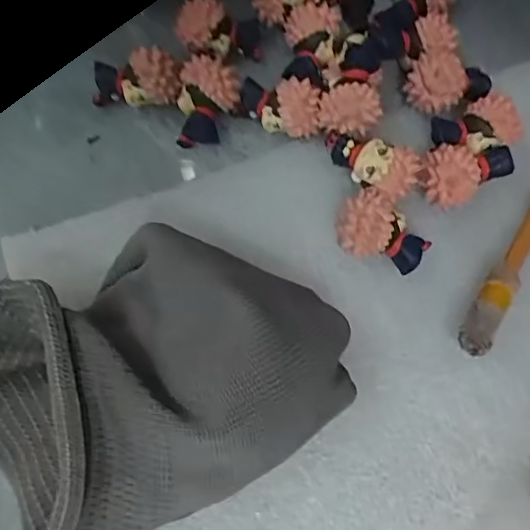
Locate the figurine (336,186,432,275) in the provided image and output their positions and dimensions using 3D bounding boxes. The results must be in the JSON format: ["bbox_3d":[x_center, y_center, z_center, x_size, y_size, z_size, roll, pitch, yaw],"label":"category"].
[{"bbox_3d":[0.037,-0.009,0.182,0.029,0.022,0.020,36,71,8],"label":"figurine"}]

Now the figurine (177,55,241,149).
[{"bbox_3d":[-0.020,-0.056,0.197,0.020,0.018,0.025,3,70,-4],"label":"figurine"}]

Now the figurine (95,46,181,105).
[{"bbox_3d":[-0.045,-0.065,0.198,0.030,0.018,0.015,6,70,-3],"label":"figurine"}]

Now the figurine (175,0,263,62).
[{"bbox_3d":[-0.015,-0.087,0.211,0.031,0.018,0.015,2,69,-37],"label":"figurine"}]

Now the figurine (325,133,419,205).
[{"bbox_3d":[0.035,-0.033,0.186,0.032,0.011,0.015,30,74,20],"label":"figurine"}]

